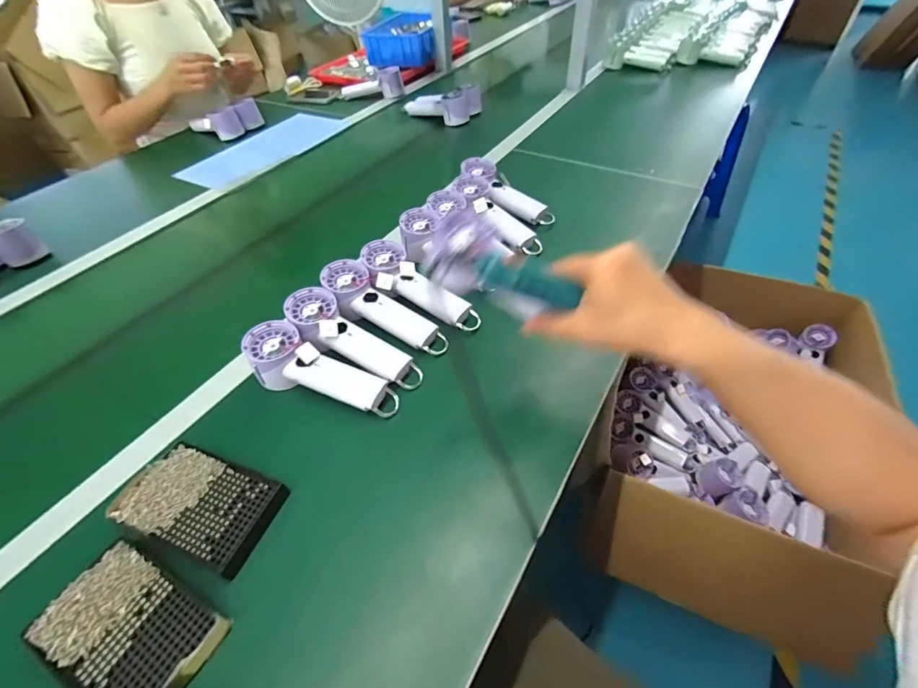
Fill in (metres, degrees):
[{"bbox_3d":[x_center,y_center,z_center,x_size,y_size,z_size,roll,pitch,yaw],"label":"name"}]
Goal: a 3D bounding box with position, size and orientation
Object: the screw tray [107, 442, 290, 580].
[{"bbox_3d":[-0.252,0.154,0.405,0.142,0.020,0.083,14,51,16],"label":"screw tray"}]

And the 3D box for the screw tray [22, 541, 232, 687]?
[{"bbox_3d":[-0.268,0.230,0.334,0.141,0.014,0.084,20,53,21],"label":"screw tray"}]

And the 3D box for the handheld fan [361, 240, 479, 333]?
[{"bbox_3d":[-0.056,-0.081,0.578,0.192,0.032,0.064,38,59,10],"label":"handheld fan"}]

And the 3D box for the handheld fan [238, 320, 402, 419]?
[{"bbox_3d":[-0.164,0.035,0.483,0.186,0.053,0.064,21,53,21],"label":"handheld fan"}]

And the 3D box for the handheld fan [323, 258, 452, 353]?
[{"bbox_3d":[-0.101,-0.047,0.555,0.192,0.034,0.068,35,58,10],"label":"handheld fan"}]

